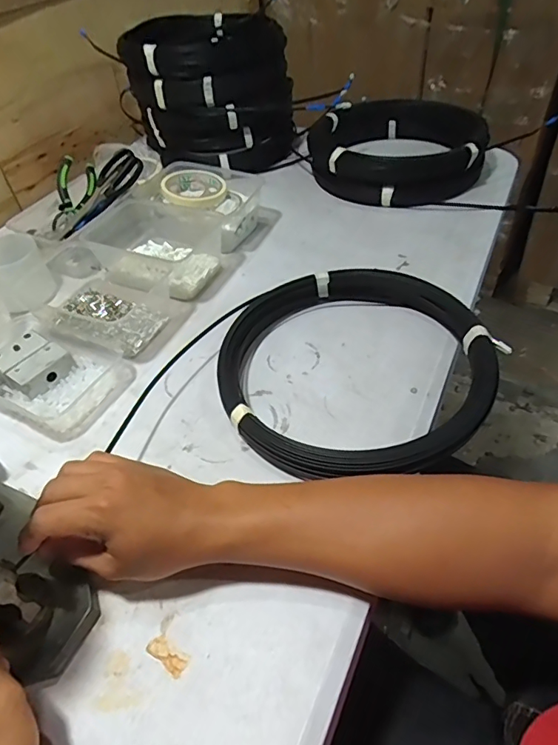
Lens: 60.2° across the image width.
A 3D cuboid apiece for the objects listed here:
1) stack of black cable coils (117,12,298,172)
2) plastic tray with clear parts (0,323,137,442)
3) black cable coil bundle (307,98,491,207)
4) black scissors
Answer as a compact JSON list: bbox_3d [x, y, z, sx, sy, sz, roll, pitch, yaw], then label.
[{"bbox_3d":[-0.116,-0.507,0.874,0.274,0.191,0.263,-7,46,-1],"label":"stack of black cable coils"},{"bbox_3d":[-0.255,0.000,0.543,0.152,0.037,0.123,19,51,23],"label":"plastic tray with clear parts"},{"bbox_3d":[0.198,-0.379,0.814,0.277,0.083,0.277,8,47,13],"label":"black cable coil bundle"},{"bbox_3d":[-0.262,-0.257,0.707,0.157,0.017,0.081,-46,52,10],"label":"black scissors"}]

